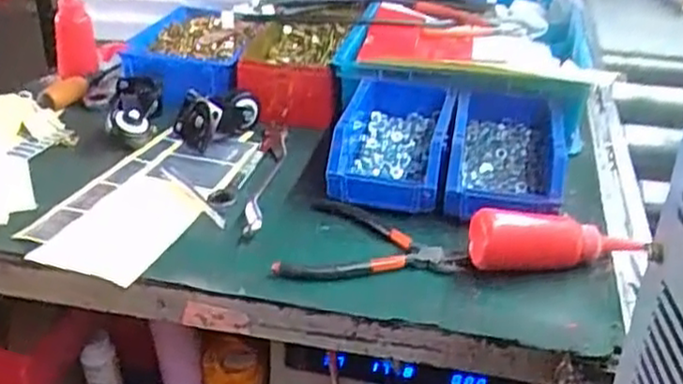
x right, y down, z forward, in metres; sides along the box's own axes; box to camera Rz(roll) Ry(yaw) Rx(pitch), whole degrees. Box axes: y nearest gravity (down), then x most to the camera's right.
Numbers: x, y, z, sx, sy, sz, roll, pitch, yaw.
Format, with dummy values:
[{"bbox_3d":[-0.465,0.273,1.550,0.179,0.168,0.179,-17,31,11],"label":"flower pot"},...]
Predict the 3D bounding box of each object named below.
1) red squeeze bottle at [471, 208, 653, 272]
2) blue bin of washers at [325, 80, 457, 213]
[{"bbox_3d":[0.171,0.039,0.584,0.139,0.039,0.046,-4,31,-7],"label":"red squeeze bottle"},{"bbox_3d":[0.051,-0.049,0.693,0.101,0.073,0.154,8,32,13],"label":"blue bin of washers"}]

